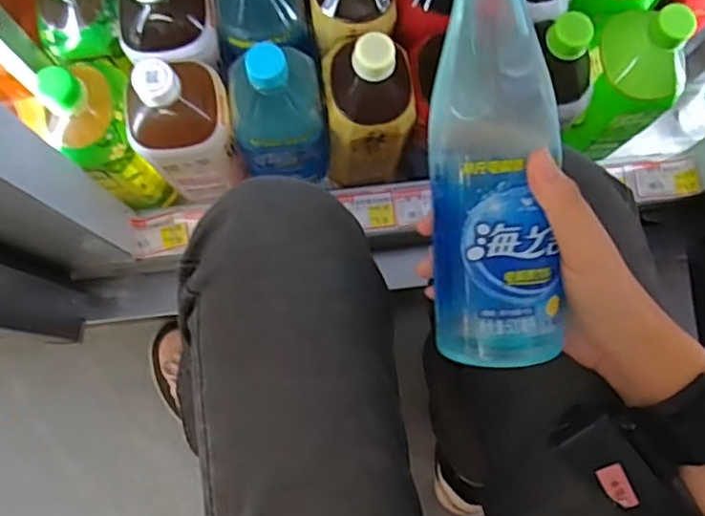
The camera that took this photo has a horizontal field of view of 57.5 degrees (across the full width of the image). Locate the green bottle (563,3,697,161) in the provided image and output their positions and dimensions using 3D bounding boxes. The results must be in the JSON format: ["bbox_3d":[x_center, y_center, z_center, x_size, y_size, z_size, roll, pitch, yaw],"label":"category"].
[{"bbox_3d":[0.245,-0.147,0.578,0.073,0.180,0.072,3,79,0],"label":"green bottle"}]

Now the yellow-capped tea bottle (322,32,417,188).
[{"bbox_3d":[0.012,-0.130,0.571,0.071,0.193,0.094,-2,79,-1],"label":"yellow-capped tea bottle"}]

